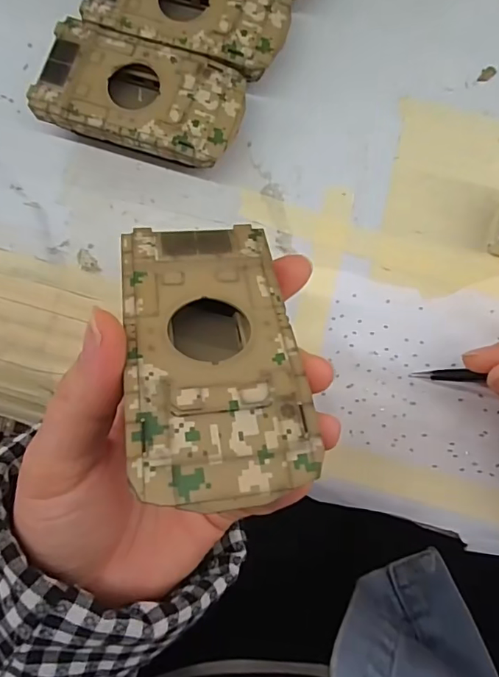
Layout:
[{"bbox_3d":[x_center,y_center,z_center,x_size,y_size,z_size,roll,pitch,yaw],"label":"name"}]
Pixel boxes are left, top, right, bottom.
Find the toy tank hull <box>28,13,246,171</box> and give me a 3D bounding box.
[{"bbox_3d":[-0.051,-0.115,0.246,0.095,0.026,0.052,18,81,4],"label":"toy tank hull"}]

